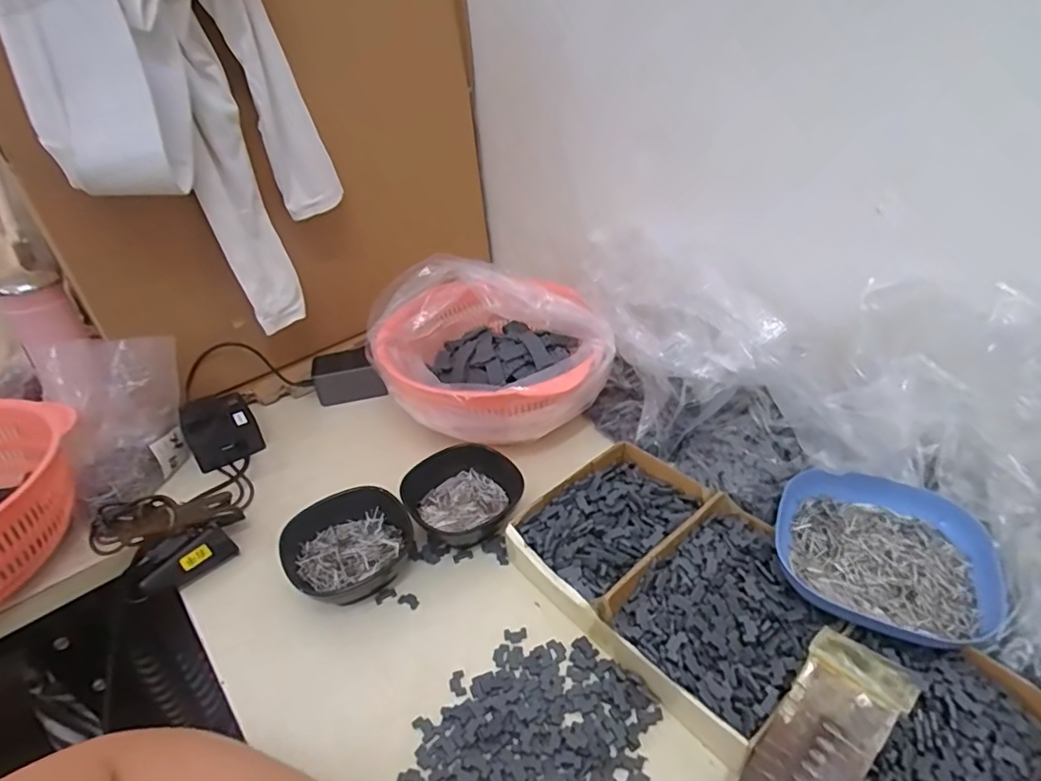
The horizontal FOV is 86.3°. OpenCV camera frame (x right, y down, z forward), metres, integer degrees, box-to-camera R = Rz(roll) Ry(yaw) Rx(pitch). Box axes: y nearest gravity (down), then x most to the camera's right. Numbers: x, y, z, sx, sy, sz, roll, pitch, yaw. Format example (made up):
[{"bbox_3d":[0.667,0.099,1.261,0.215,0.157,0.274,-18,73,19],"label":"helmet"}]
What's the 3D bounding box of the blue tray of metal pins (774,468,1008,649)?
[{"bbox_3d":[0.277,0.124,0.427,0.145,0.028,0.135,15,40,25],"label":"blue tray of metal pins"}]

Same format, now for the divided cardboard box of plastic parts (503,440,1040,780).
[{"bbox_3d":[0.204,0.195,0.382,0.186,0.058,0.486,-26,41,-28],"label":"divided cardboard box of plastic parts"}]

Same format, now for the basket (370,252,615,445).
[{"bbox_3d":[-0.039,-0.039,0.646,0.243,0.133,0.244,-15,37,-15],"label":"basket"}]

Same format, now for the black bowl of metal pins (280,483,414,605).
[{"bbox_3d":[-0.151,0.147,0.503,0.108,0.047,0.112,-3,35,2],"label":"black bowl of metal pins"}]

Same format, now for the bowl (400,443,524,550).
[{"bbox_3d":[-0.050,0.109,0.542,0.110,0.048,0.110,-3,35,2],"label":"bowl"}]

